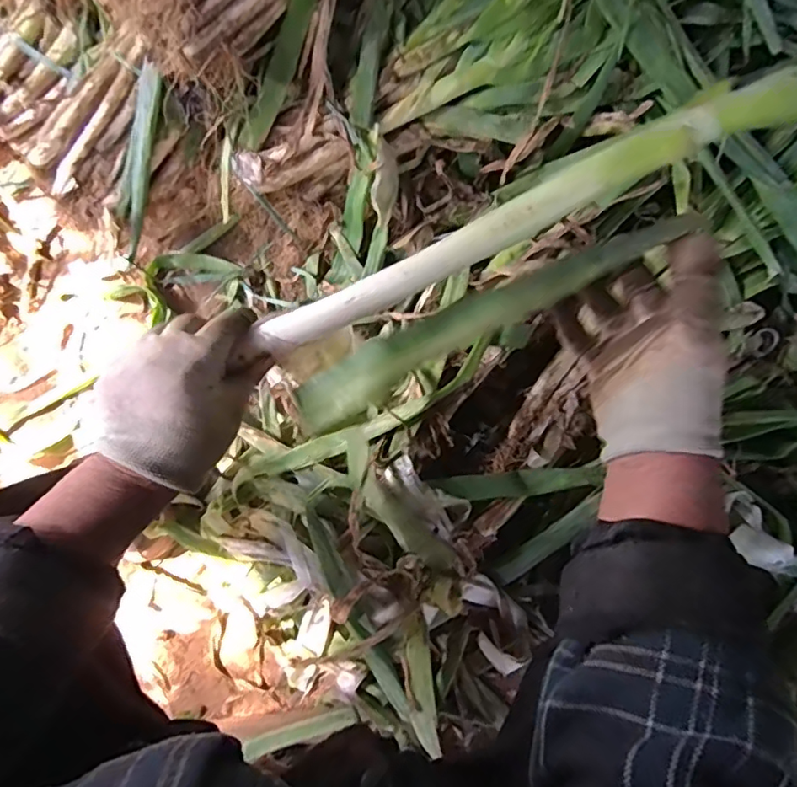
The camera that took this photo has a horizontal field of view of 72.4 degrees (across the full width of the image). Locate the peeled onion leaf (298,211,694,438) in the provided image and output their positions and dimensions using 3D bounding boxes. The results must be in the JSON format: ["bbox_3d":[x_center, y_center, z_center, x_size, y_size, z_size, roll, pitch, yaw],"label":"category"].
[{"bbox_3d":[0.062,-0.051,0.359,0.282,0.037,0.033,-27,77,-3],"label":"peeled onion leaf"}]

